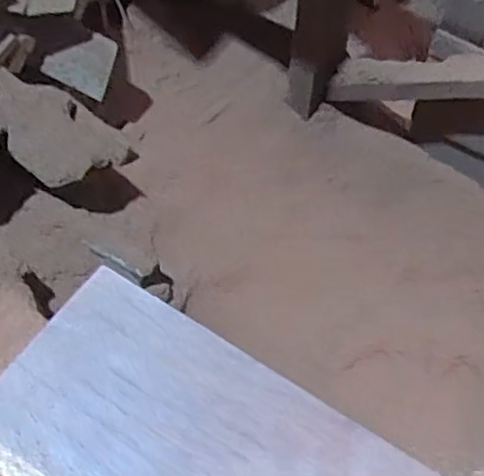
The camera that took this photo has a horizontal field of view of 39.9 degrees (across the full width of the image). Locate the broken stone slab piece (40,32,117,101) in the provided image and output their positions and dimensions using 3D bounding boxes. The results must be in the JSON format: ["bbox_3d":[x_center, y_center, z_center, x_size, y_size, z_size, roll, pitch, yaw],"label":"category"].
[{"bbox_3d":[-0.277,-0.311,1.167,0.111,0.109,0.010,22,28,-31],"label":"broken stone slab piece"}]

